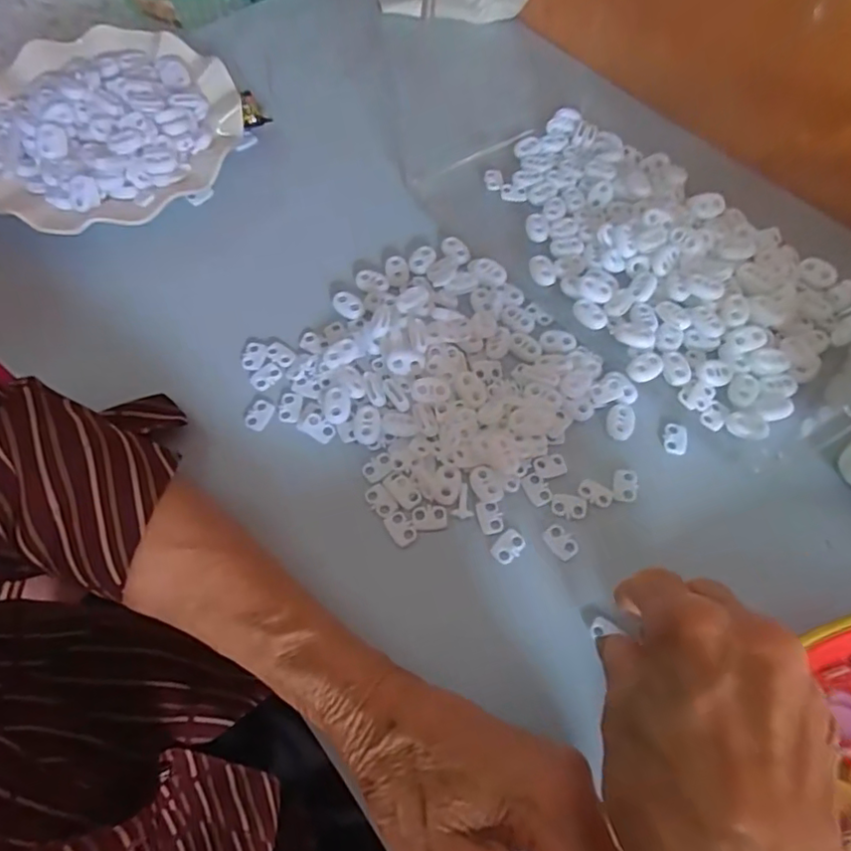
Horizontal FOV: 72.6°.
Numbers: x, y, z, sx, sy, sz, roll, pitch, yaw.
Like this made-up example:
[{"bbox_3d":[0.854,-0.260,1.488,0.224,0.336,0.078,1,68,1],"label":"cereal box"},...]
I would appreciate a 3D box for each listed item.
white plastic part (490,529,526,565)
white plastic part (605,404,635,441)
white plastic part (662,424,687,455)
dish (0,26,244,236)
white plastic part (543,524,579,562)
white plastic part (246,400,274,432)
[{"bbox_3d":[0.043,0.062,0.298,0.019,0.004,0.013,-41,70,-17],"label":"white plastic part"},{"bbox_3d":[0.111,-0.002,0.329,0.016,0.005,0.020,23,67,12],"label":"white plastic part"},{"bbox_3d":[0.141,0.007,0.326,0.013,0.004,0.018,13,65,7],"label":"white plastic part"},{"bbox_3d":[-0.218,-0.201,0.401,0.171,0.041,0.181,0,64,1],"label":"dish"},{"bbox_3d":[0.070,0.060,0.299,0.013,0.004,0.018,-35,69,-15],"label":"white plastic part"},{"bbox_3d":[-0.095,-0.006,0.331,0.012,0.004,0.019,23,67,11],"label":"white plastic part"}]

